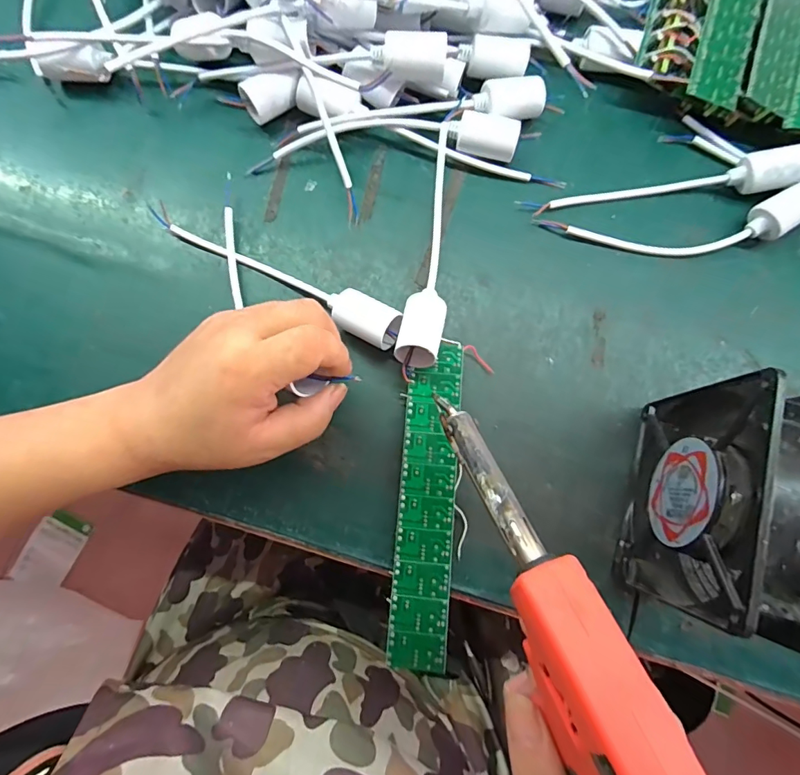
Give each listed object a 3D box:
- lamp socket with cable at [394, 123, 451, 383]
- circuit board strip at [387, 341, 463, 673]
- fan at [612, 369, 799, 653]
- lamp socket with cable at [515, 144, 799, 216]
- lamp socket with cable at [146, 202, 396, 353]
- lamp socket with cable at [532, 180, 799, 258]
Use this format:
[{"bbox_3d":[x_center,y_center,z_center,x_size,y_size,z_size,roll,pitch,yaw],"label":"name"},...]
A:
[{"bbox_3d":[0.027,-0.098,0.326,0.028,0.034,0.186,11,79,2],"label":"lamp socket with cable"},{"bbox_3d":[0.019,0.071,0.296,0.035,0.004,0.200,4,79,5],"label":"circuit board strip"},{"bbox_3d":[0.172,0.062,0.252,0.039,0.120,0.118,16,79,3],"label":"fan"},{"bbox_3d":[0.192,-0.150,0.332,0.201,0.030,0.027,-3,78,-1],"label":"lamp socket with cable"},{"bbox_3d":[-0.092,-0.084,0.324,0.208,0.032,0.028,29,80,5],"label":"lamp socket with cable"},{"bbox_3d":[0.202,-0.117,0.326,0.193,0.031,0.039,-6,78,-1],"label":"lamp socket with cable"}]

